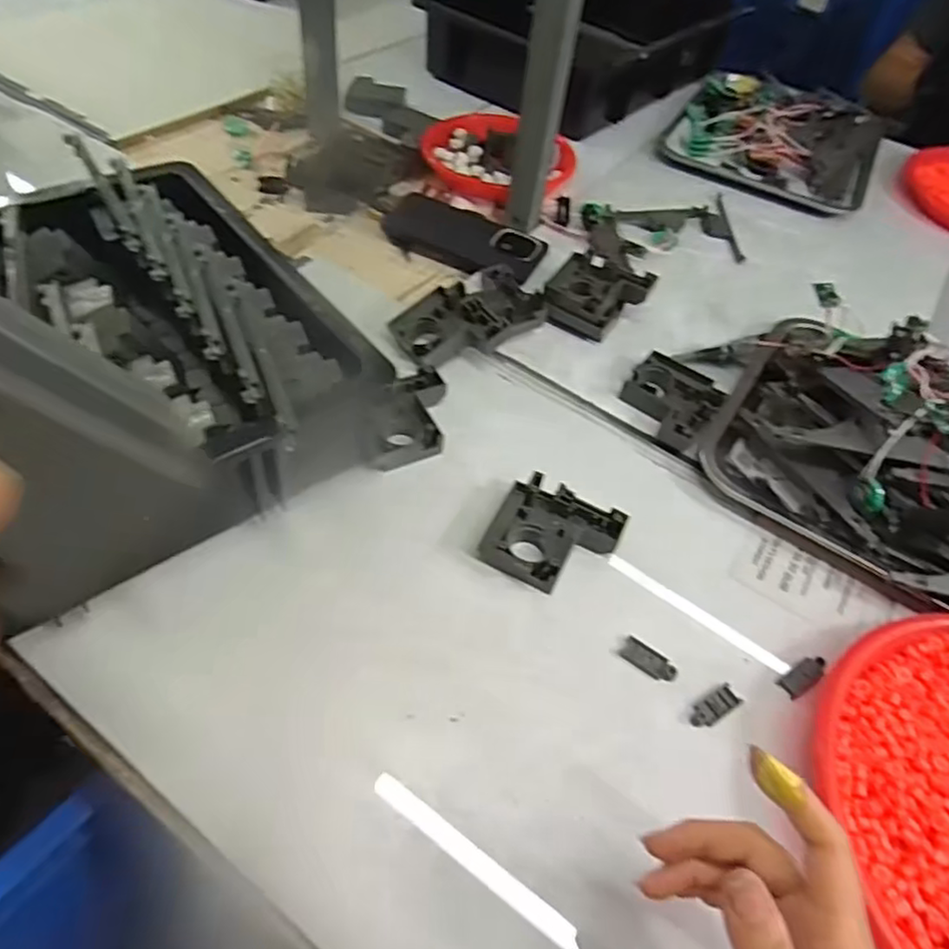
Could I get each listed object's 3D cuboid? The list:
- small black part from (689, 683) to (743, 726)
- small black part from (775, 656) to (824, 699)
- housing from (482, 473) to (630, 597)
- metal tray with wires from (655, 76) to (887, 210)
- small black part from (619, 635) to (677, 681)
[{"bbox_3d":[0.145,0.141,0.391,0.036,0.004,0.014,-23,58,-24],"label":"small black part"},{"bbox_3d":[0.208,0.126,0.408,0.034,0.006,0.015,-25,59,-25],"label":"small black part"},{"bbox_3d":[0.054,0.042,0.445,0.079,0.018,0.076,27,53,13],"label":"housing"},{"bbox_3d":[0.413,-0.468,0.883,0.259,0.036,0.298,28,53,14],"label":"metal tray with wires"},{"bbox_3d":[0.110,0.116,0.406,0.035,0.004,0.015,34,55,18],"label":"small black part"}]

